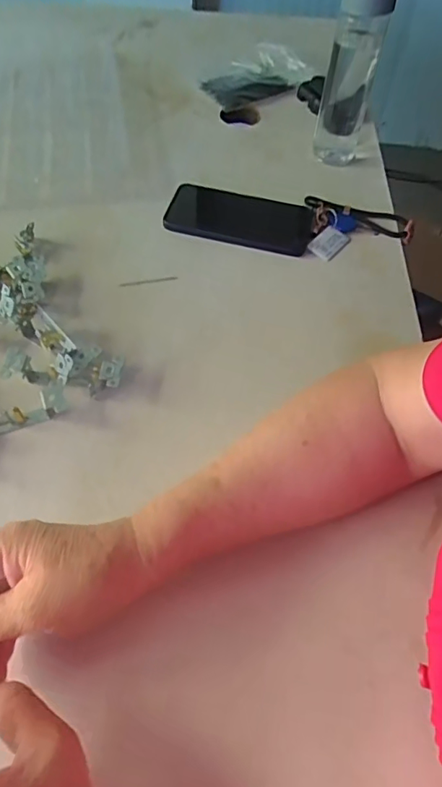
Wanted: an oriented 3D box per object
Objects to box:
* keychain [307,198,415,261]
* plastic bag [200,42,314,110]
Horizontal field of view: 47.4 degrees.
[{"bbox_3d":[0.164,-0.194,0.589,0.123,0.014,0.086,3,58,-1],"label":"keychain"},{"bbox_3d":[0.057,-0.488,0.768,0.174,0.028,0.086,-32,65,-21],"label":"plastic bag"}]

